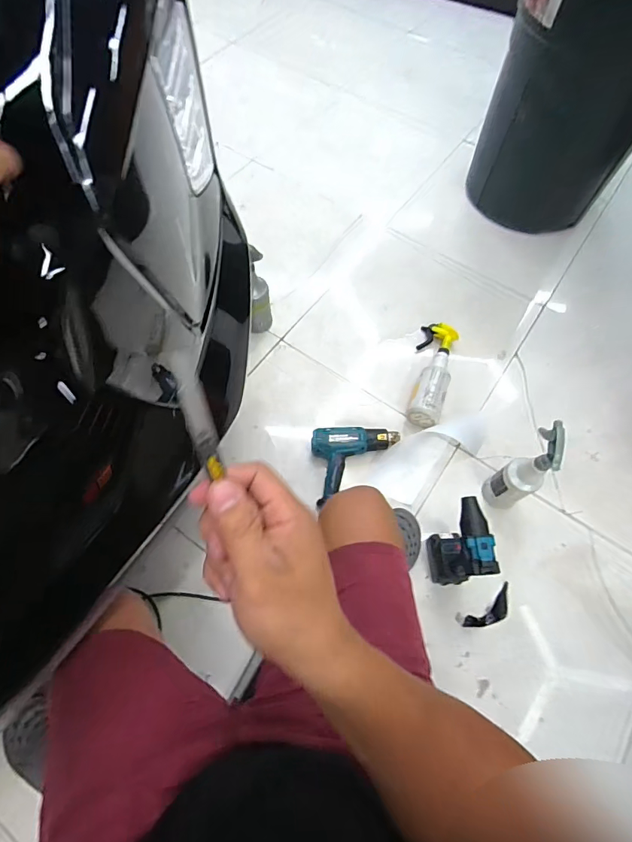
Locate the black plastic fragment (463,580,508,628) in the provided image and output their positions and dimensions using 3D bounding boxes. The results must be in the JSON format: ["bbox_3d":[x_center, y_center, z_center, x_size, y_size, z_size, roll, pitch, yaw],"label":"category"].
[{"bbox_3d":[0.404,0.440,0.993,0.144,0.007,0.053,-32,71,-14],"label":"black plastic fragment"}]

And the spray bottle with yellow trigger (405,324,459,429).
[{"bbox_3d":[0.325,-0.142,1.211,0.098,0.095,0.347,15,67,6],"label":"spray bottle with yellow trigger"}]

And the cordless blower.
[{"bbox_3d":[0.297,0.265,0.924,0.068,0.247,0.150,-4,66,-3],"label":"cordless blower"}]

